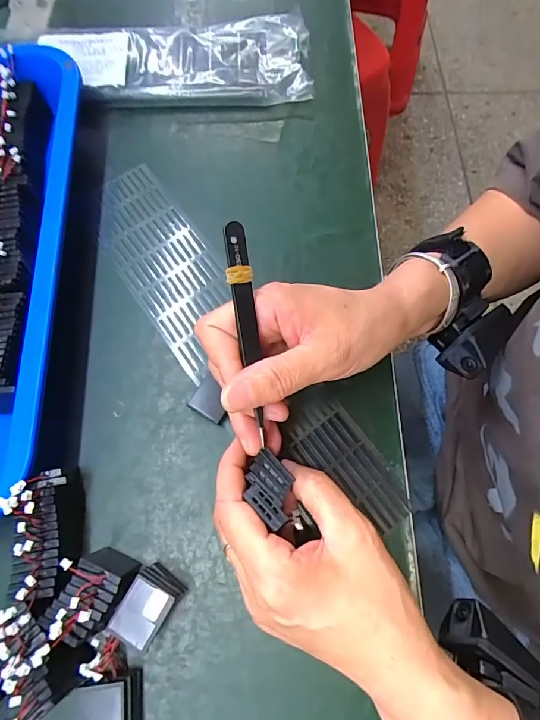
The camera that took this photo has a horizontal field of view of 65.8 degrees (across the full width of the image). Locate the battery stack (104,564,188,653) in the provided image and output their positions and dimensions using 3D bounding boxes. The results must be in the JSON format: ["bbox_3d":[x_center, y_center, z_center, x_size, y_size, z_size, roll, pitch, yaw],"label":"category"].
[{"bbox_3d":[-0.068,0.138,0.236,0.026,0.024,0.034,32,73,10],"label":"battery stack"}]

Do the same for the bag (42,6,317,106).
[{"bbox_3d":[-0.076,-0.267,0.377,0.220,0.028,0.082,-5,71,-2],"label":"bag"}]

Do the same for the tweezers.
[{"bbox_3d":[-0.012,-0.013,0.227,0.012,0.016,0.115,-8,101,-4],"label":"tweezers"}]

